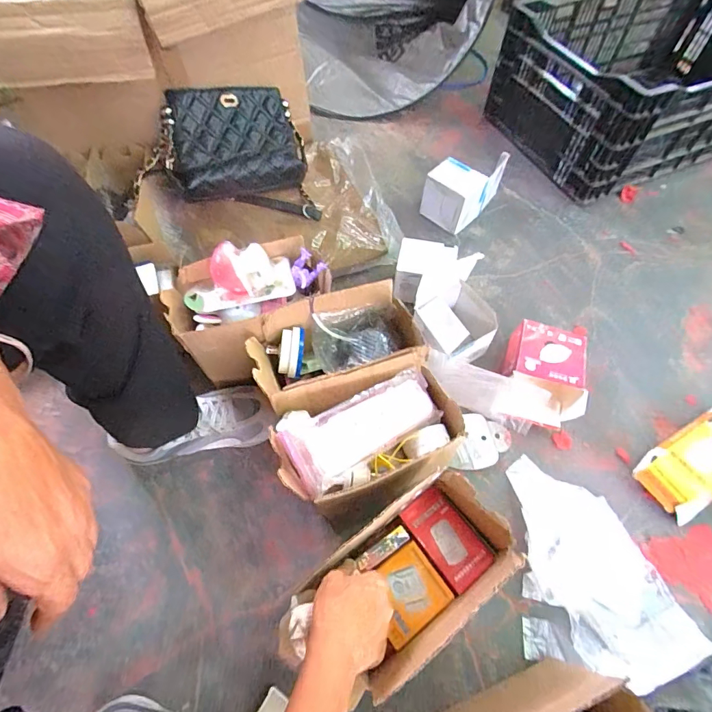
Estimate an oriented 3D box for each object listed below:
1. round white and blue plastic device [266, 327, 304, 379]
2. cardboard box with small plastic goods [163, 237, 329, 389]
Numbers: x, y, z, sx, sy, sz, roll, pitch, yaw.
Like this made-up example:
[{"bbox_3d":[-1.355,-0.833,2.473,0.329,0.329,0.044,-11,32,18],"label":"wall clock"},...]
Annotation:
[{"bbox_3d":[-0.097,-0.002,0.555,0.049,0.057,0.056,6,61,4],"label":"round white and blue plastic device"},{"bbox_3d":[-0.149,-0.066,0.581,0.212,0.176,0.130,-20,63,-11],"label":"cardboard box with small plastic goods"}]

